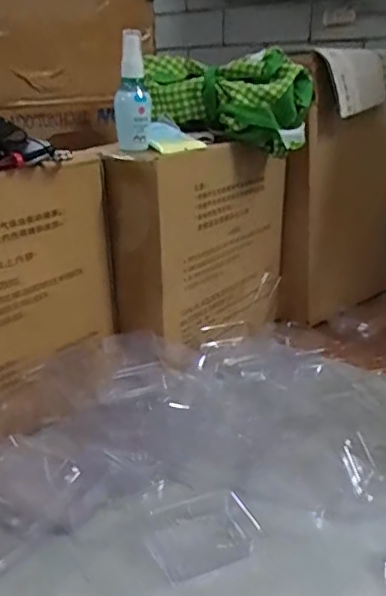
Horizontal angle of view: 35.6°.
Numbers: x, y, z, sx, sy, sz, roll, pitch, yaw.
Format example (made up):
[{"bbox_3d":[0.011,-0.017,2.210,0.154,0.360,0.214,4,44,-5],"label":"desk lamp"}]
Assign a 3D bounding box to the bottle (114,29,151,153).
[{"bbox_3d":[-0.067,-0.222,0.654,0.039,0.117,0.039,-3,21,-7],"label":"bottle"}]

